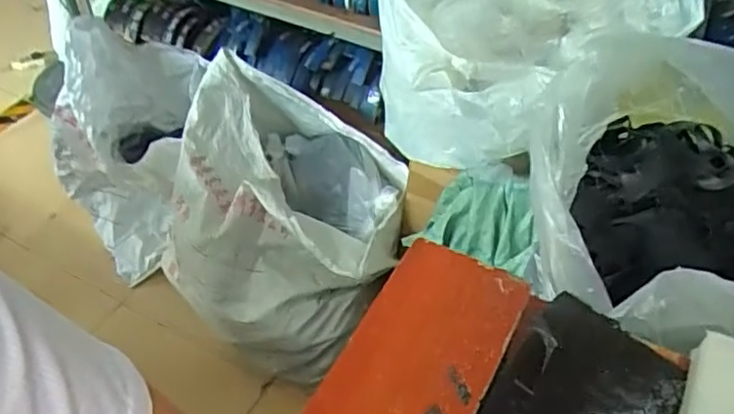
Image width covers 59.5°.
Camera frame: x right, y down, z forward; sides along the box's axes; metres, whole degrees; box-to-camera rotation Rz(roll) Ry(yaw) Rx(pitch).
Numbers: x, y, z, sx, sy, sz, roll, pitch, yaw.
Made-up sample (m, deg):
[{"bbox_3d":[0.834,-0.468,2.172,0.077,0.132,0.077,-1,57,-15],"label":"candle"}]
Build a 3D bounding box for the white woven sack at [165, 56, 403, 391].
[{"bbox_3d":[-0.200,0.061,1.441,0.510,0.554,0.422,20,51,17],"label":"white woven sack"}]

